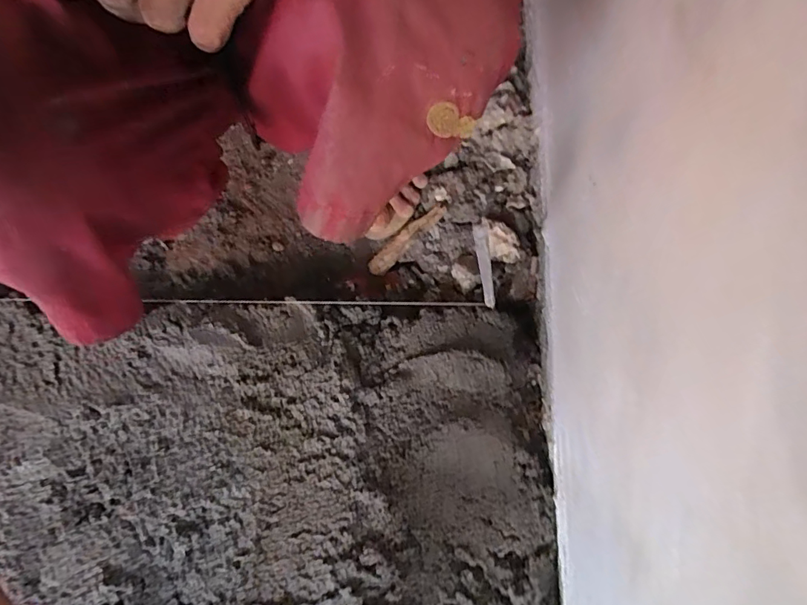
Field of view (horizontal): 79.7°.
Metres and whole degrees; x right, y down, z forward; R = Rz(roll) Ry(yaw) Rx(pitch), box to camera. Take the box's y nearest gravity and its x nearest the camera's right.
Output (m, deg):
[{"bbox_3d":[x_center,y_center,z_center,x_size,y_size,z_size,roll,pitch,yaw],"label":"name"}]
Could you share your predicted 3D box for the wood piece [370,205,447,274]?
[{"bbox_3d":[0.003,-0.075,0.581,0.117,0.012,0.022,-41,79,15],"label":"wood piece"}]

